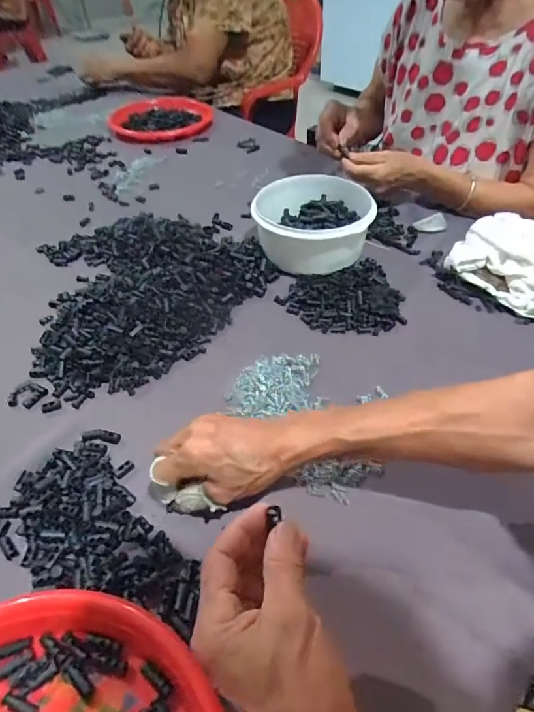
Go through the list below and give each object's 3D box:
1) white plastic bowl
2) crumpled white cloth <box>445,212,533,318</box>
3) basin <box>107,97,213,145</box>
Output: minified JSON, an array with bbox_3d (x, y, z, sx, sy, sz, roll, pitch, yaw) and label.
[{"bbox_3d":[0.064,-0.177,0.609,0.149,0.075,0.149,-1,47,1],"label":"white plastic bowl"},{"bbox_3d":[0.337,-0.108,0.544,0.212,0.065,0.125,24,52,21],"label":"crumpled white cloth"},{"bbox_3d":[-0.234,-0.515,0.964,0.211,0.037,0.218,-1,47,1],"label":"basin"}]

